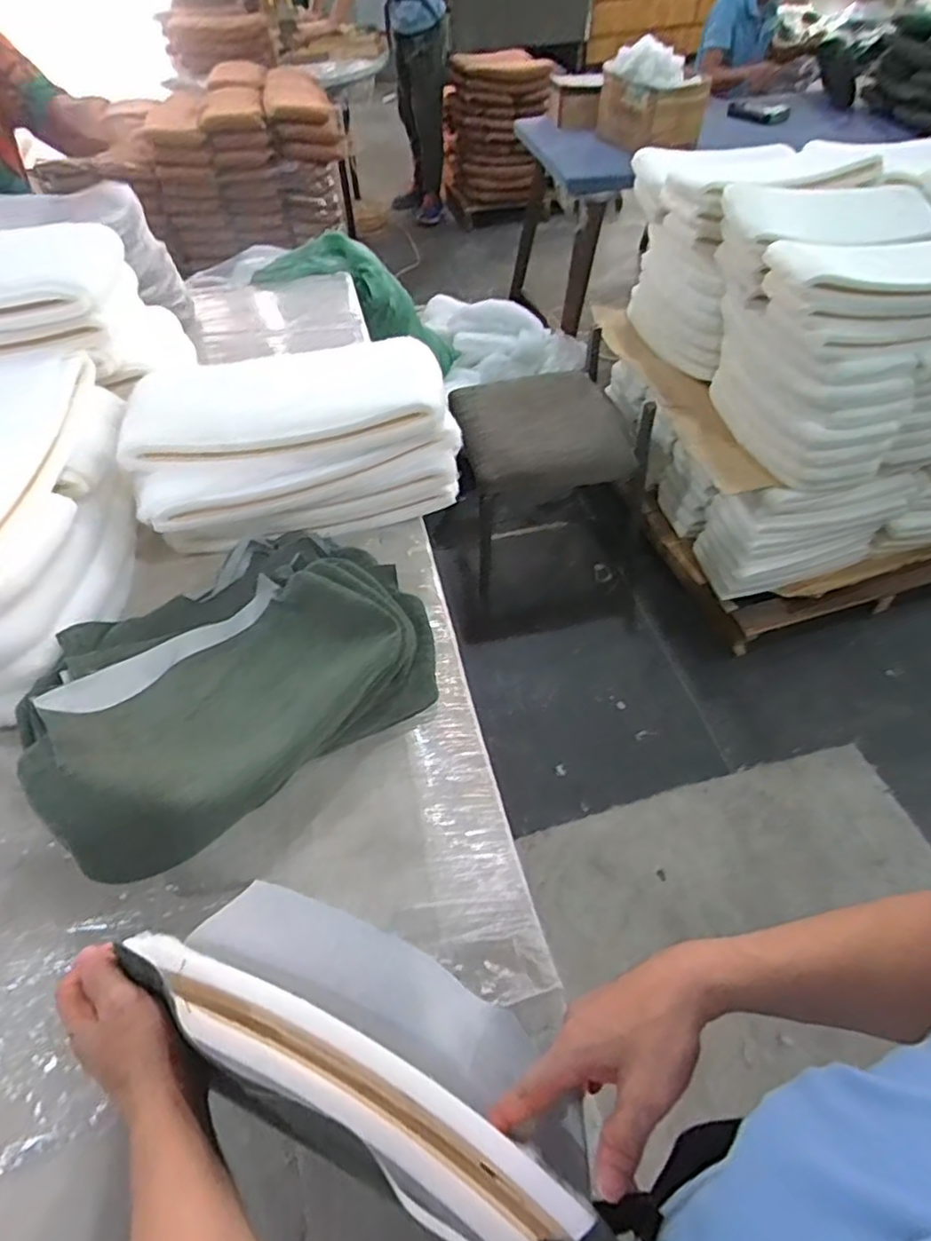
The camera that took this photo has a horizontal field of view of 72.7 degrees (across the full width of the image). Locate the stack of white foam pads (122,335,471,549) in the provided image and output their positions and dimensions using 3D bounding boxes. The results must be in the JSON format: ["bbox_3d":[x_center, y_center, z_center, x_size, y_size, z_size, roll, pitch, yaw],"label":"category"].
[{"bbox_3d":[-0.274,-0.290,1.007,0.473,0.218,0.251,-16,53,-11],"label":"stack of white foam pads"}]

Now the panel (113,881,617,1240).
[{"bbox_3d":[-0.065,0.309,0.456,0.383,0.095,0.145,21,55,27],"label":"panel"}]

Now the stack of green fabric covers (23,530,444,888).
[{"bbox_3d":[-0.298,0.066,0.819,0.481,0.131,0.355,-36,59,-24],"label":"stack of green fabric covers"}]

